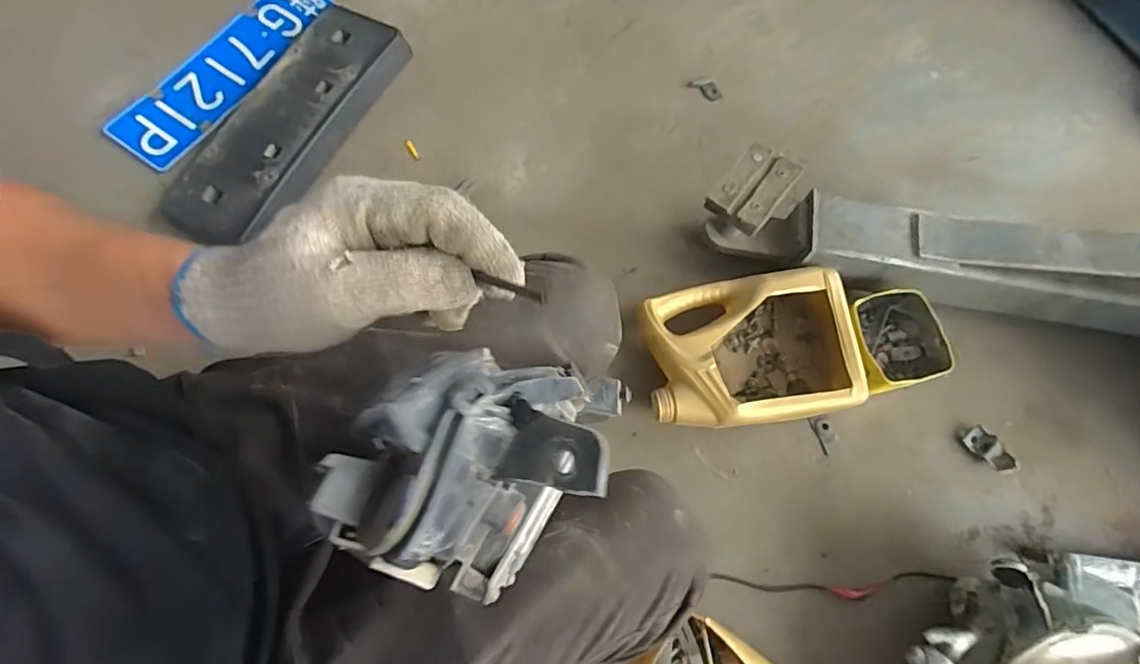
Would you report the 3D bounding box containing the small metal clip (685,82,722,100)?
[{"bbox_3d":[0.244,-0.437,1.003,0.064,0.013,0.027,28,74,7],"label":"small metal clip"}]

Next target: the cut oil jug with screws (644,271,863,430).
[{"bbox_3d":[0.260,0.030,0.812,0.301,0.106,0.205,-7,73,-4],"label":"cut oil jug with screws"}]

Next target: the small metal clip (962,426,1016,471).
[{"bbox_3d":[0.618,0.173,0.823,0.034,0.028,0.067,-42,79,-14],"label":"small metal clip"}]

